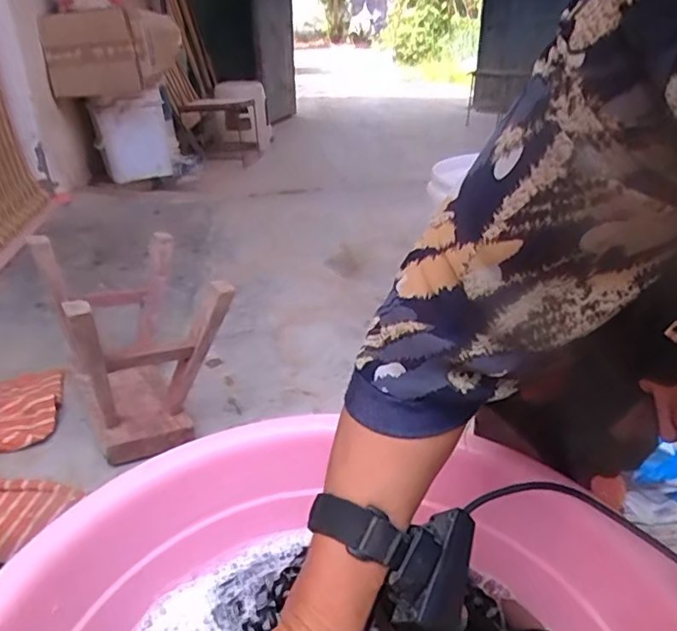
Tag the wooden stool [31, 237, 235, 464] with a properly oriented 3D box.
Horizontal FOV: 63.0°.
[{"bbox_3d":[-0.286,0.022,0.792,0.192,0.223,0.245,-16,31,-31],"label":"wooden stool"}]

